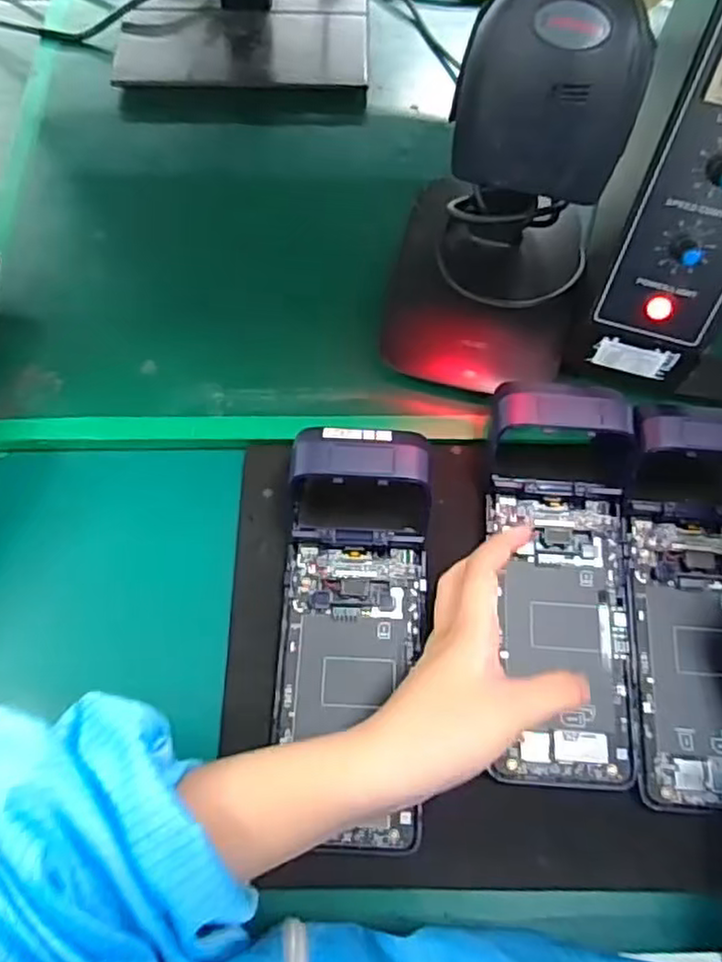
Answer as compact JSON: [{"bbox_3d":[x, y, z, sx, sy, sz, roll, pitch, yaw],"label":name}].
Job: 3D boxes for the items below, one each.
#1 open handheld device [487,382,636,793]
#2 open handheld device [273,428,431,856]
[{"bbox_3d":[0.115,0.053,0.389,0.085,0.042,0.219,0,77,-1],"label":"open handheld device"},{"bbox_3d":[-0.004,0.077,0.364,0.080,0.044,0.214,3,67,-1],"label":"open handheld device"}]

